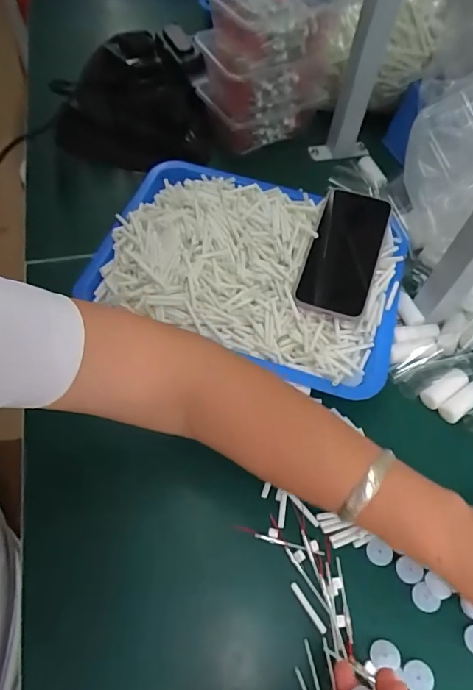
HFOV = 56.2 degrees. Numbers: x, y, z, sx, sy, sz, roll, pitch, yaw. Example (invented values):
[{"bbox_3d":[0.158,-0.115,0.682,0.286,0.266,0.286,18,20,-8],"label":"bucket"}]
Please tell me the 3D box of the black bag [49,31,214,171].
[{"bbox_3d":[-0.148,-0.315,0.590,0.186,0.061,0.232,-21,62,-15],"label":"black bag"}]

